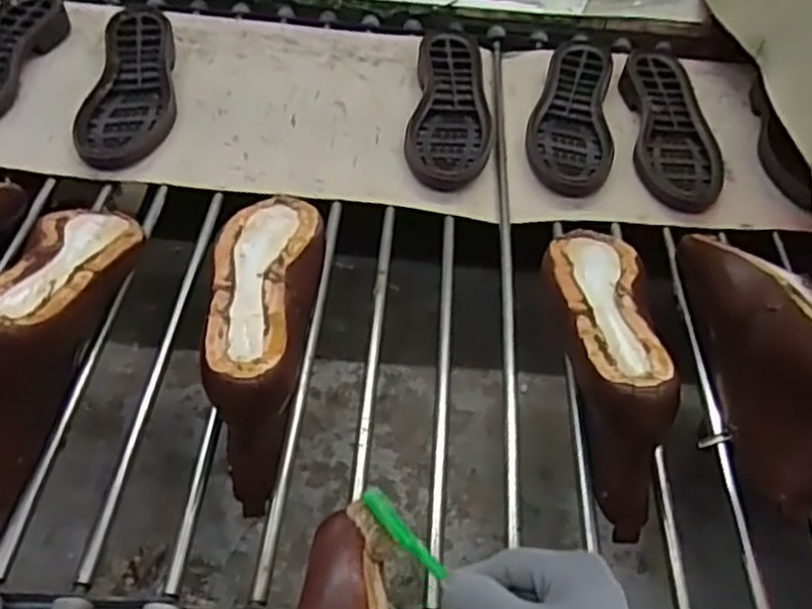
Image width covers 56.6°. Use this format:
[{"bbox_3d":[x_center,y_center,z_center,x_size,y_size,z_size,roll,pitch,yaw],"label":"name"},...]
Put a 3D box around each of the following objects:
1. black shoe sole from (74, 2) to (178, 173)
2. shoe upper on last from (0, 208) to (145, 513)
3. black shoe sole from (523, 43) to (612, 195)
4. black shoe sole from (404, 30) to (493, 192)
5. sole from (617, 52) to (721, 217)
[{"bbox_3d":[-0.316,-0.255,0.865,0.096,0.032,0.270,-4,49,-8],"label":"black shoe sole"},{"bbox_3d":[-0.268,0.008,0.584,0.080,0.116,0.266,3,49,-2],"label":"shoe upper on last"},{"bbox_3d":[0.194,-0.227,0.884,0.090,0.027,0.255,9,49,3],"label":"black shoe sole"},{"bbox_3d":[0.054,-0.231,0.876,0.092,0.031,0.269,7,49,1],"label":"black shoe sole"},{"bbox_3d":[0.308,-0.216,0.888,0.095,0.024,0.278,4,49,-1],"label":"sole"}]

